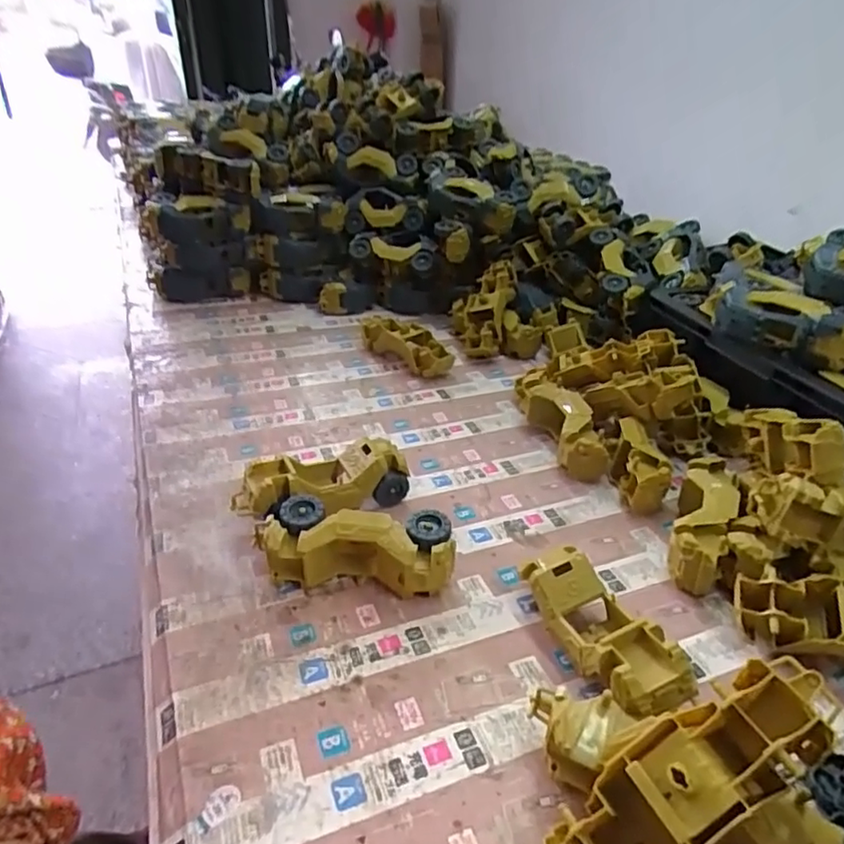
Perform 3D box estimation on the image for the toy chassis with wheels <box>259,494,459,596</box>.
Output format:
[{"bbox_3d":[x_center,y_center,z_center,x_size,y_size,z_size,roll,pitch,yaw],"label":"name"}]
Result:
[{"bbox_3d":[-0.060,0.110,0.533,0.173,0.059,0.063,5,33,4],"label":"toy chassis with wheels"}]

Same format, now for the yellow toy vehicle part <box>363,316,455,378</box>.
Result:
[{"bbox_3d":[-0.023,-0.117,0.921,0.170,0.056,0.054,28,40,37],"label":"yellow toy vehicle part"}]

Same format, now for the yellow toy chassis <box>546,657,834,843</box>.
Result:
[{"bbox_3d":[0.146,0.201,0.332,0.178,0.049,0.064,-40,39,0],"label":"yellow toy chassis"}]

